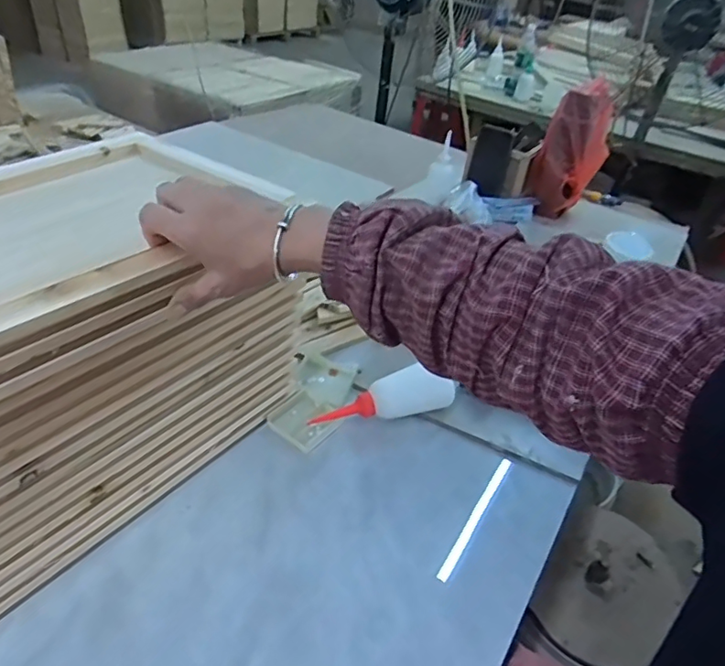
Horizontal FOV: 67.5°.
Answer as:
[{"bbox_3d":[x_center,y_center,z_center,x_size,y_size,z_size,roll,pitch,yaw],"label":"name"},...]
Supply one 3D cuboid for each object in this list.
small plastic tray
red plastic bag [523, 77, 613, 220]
[{"bbox_3d":[-0.069,0.107,0.654,0.070,0.013,0.067,29,42,26],"label":"small plastic tray"},{"bbox_3d":[0.437,-0.370,1.133,0.137,0.256,0.092,12,37,6],"label":"red plastic bag"}]

